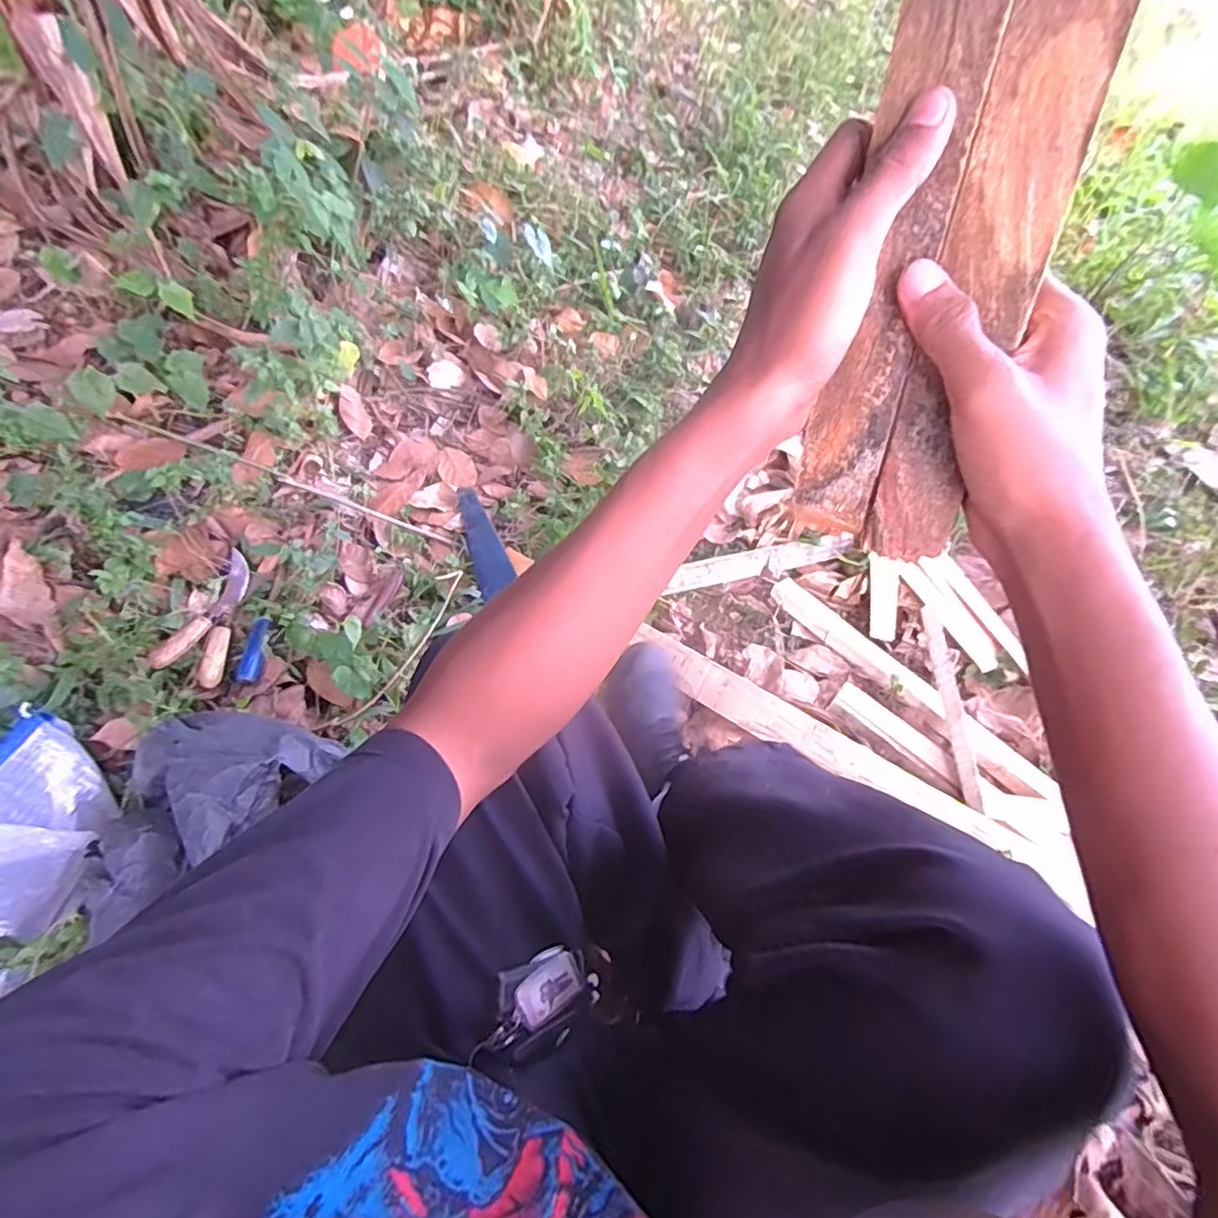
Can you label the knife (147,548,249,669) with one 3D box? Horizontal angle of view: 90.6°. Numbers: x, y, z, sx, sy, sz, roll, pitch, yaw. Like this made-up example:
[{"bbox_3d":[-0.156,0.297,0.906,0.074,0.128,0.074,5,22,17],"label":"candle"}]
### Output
[{"bbox_3d":[-0.565,-0.003,0.856,0.041,0.031,0.211,5,51,4],"label":"knife"}]

